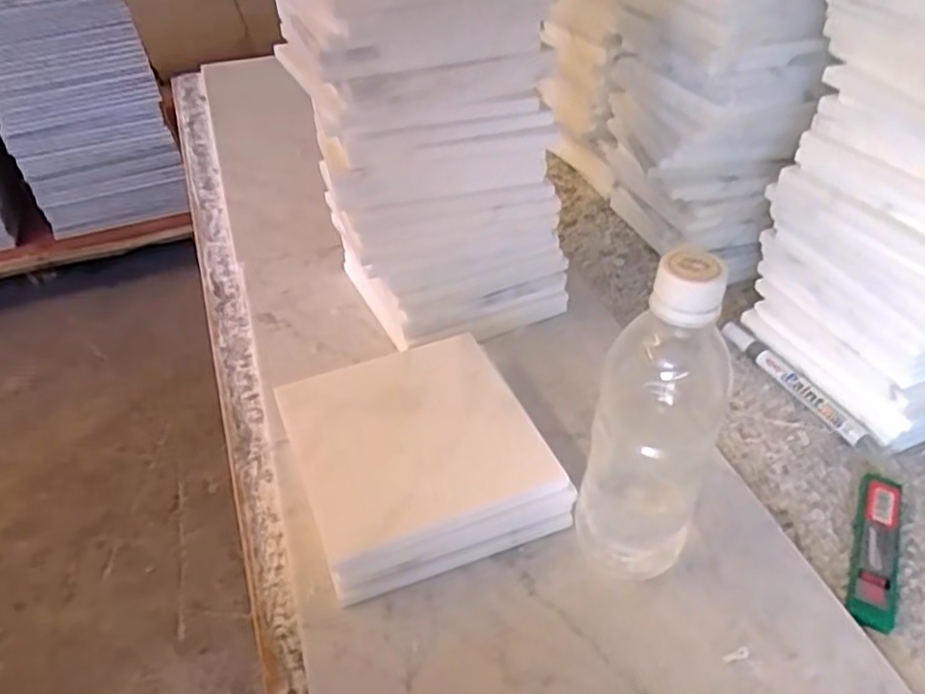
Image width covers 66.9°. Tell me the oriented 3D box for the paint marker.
[{"bbox_3d":[0.259,0.027,0.559,0.010,0.016,0.143,-16,43,-19],"label":"paint marker"}]

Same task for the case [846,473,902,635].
[{"bbox_3d":[0.262,0.126,0.444,0.023,0.011,0.118,20,44,21],"label":"case"}]

